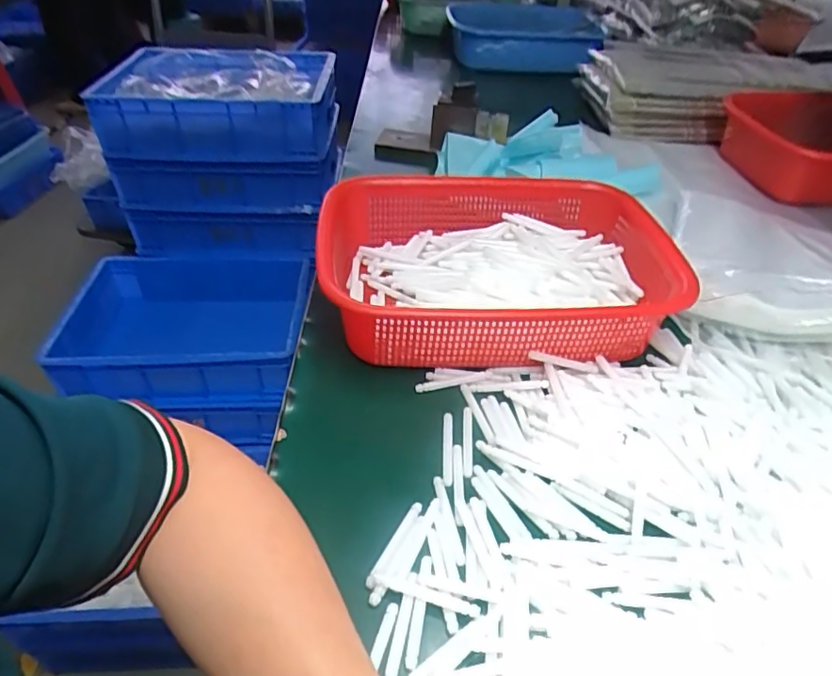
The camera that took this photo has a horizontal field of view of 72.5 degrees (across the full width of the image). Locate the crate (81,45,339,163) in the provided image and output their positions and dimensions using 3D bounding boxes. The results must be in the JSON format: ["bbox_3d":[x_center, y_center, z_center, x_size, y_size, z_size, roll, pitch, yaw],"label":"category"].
[{"bbox_3d":[-0.362,-0.447,1.074,0.401,0.119,0.261,-2,41,-1],"label":"crate"}]

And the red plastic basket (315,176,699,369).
[{"bbox_3d":[0.075,-0.066,0.490,0.287,0.075,0.205,-4,41,-3],"label":"red plastic basket"}]

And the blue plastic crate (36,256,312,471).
[{"bbox_3d":[-0.417,-0.003,1.058,0.436,0.173,0.288,0,41,2],"label":"blue plastic crate"}]

